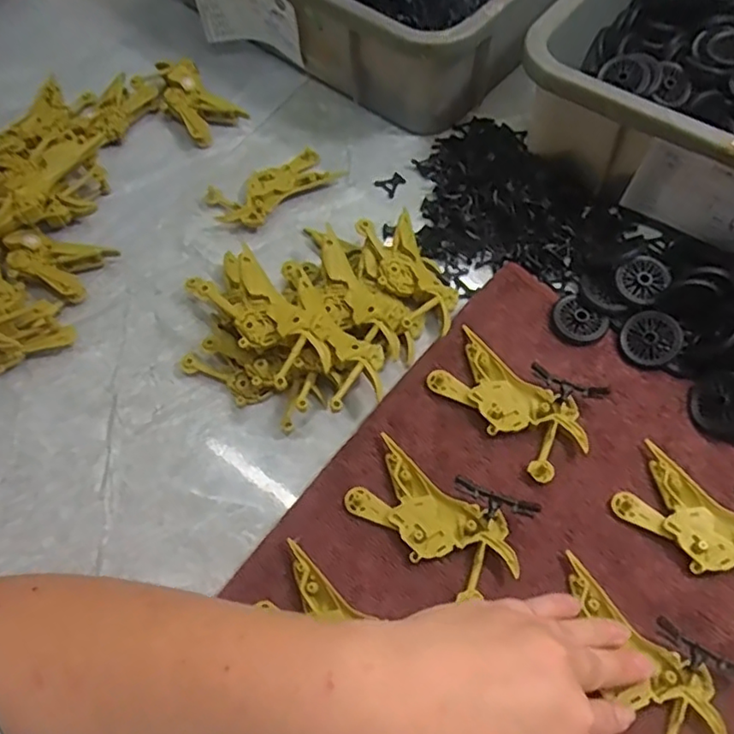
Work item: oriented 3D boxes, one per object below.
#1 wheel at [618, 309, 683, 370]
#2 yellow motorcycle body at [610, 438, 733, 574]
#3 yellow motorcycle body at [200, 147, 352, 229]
[{"bbox_3d":[0.183,-0.018,0.404,0.038,0.004,0.038,-6,70,18],"label":"wheel"},{"bbox_3d":[0.194,0.088,0.349,0.097,0.010,0.065,37,70,20],"label":"yellow motorcycle body"},{"bbox_3d":[-0.072,-0.138,0.486,0.098,0.015,0.045,-30,64,-12],"label":"yellow motorcycle body"}]

